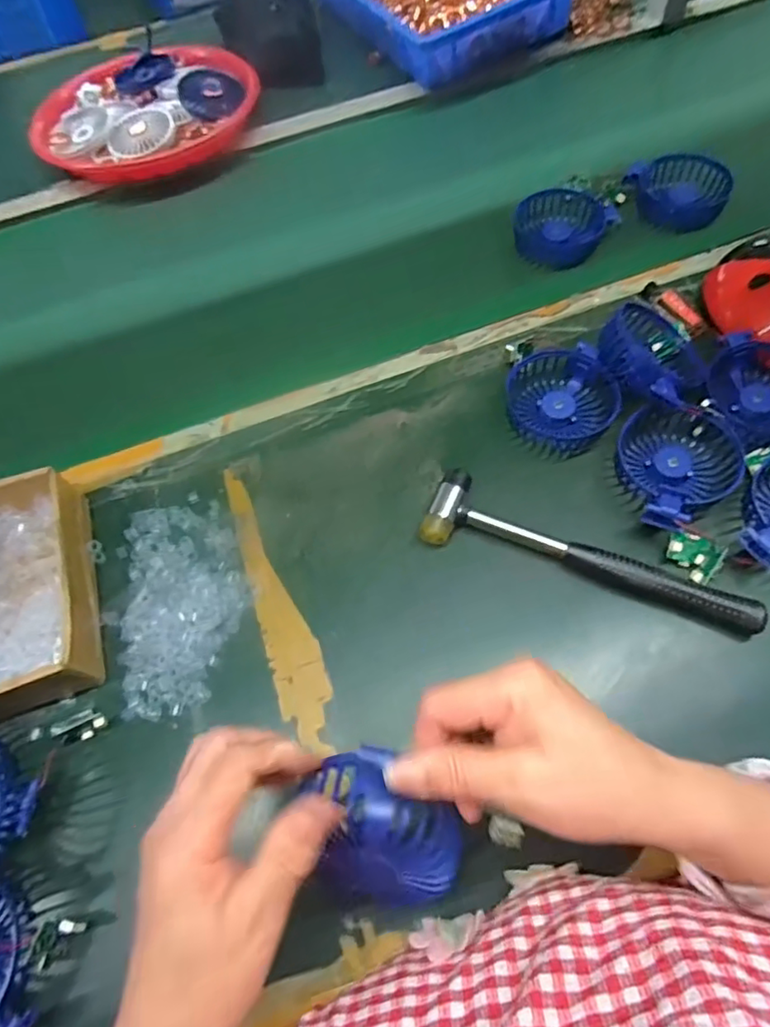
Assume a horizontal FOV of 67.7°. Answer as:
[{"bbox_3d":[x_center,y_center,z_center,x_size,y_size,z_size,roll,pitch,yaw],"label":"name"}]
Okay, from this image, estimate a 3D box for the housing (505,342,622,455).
[{"bbox_3d":[0.150,-0.097,0.492,0.087,0.031,0.084,-19,62,-5],"label":"housing"}]

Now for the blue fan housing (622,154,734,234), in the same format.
[{"bbox_3d":[0.316,-0.351,0.625,0.103,0.035,0.103,22,66,16],"label":"blue fan housing"}]

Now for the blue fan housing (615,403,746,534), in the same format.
[{"bbox_3d":[0.226,-0.044,0.454,0.106,0.028,0.090,-35,64,-13],"label":"blue fan housing"}]

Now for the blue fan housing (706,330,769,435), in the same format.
[{"bbox_3d":[0.309,-0.107,0.467,0.082,0.027,0.090,-2,62,4],"label":"blue fan housing"}]

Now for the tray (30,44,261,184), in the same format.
[{"bbox_3d":[-0.306,-0.521,0.738,0.278,0.035,0.231,-18,62,-4],"label":"tray"}]

